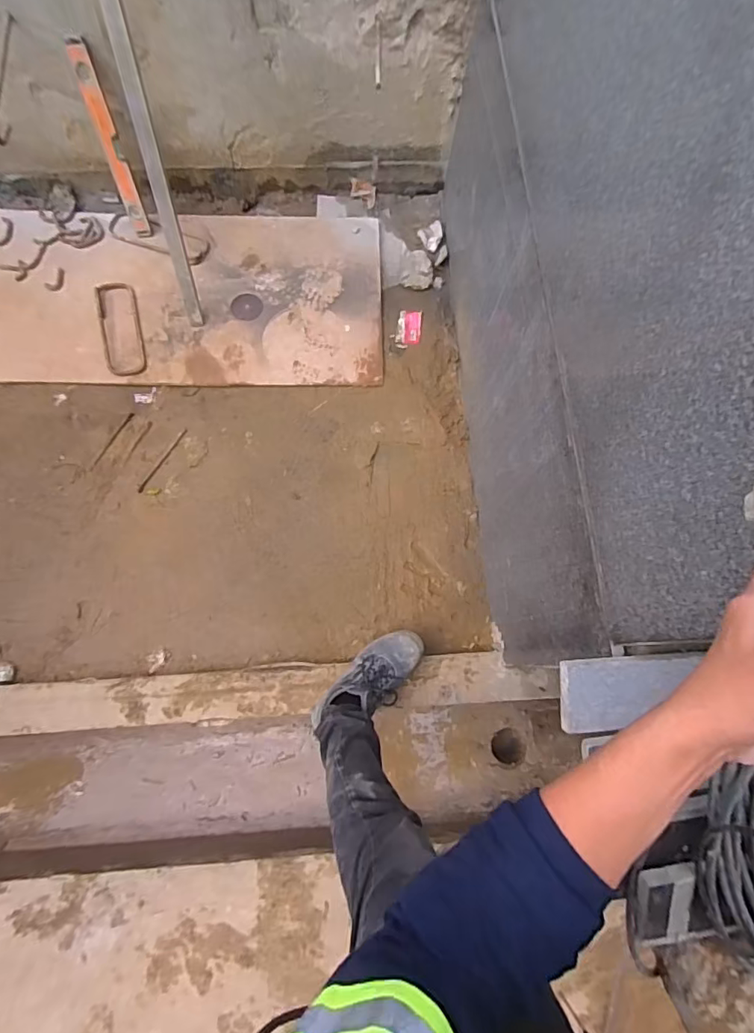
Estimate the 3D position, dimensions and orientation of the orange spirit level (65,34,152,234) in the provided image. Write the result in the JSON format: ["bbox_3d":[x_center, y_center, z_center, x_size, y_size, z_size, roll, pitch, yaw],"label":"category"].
[{"bbox_3d":[-0.748,-1.041,1.367,0.055,0.446,0.029,-3,50,-1],"label":"orange spirit level"}]

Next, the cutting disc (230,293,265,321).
[{"bbox_3d":[-0.399,-0.647,1.483,0.093,0.004,0.102,0,74,-1],"label":"cutting disc"}]

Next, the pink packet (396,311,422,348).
[{"bbox_3d":[0.100,-0.574,1.482,0.069,0.005,0.133,7,75,2],"label":"pink packet"}]

